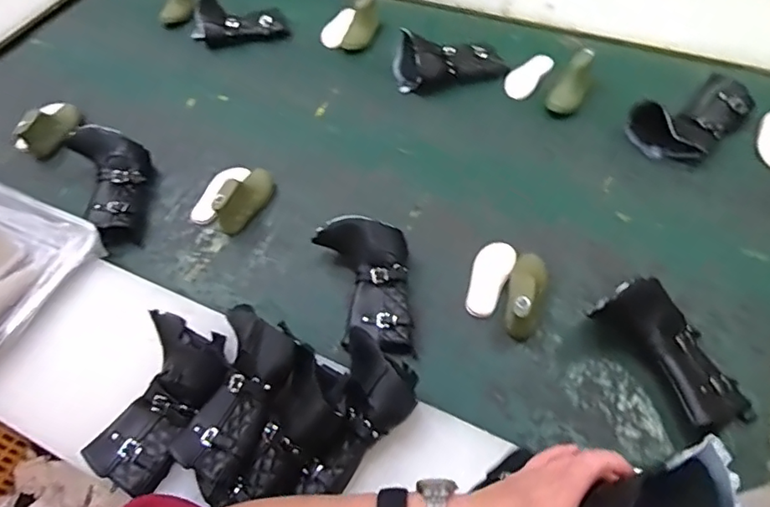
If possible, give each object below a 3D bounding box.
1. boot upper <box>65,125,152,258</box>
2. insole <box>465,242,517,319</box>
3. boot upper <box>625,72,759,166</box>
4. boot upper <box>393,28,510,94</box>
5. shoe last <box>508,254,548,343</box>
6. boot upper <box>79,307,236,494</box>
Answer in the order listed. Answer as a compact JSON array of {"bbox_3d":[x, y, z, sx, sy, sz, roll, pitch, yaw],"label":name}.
[{"bbox_3d":[-0.447,-0.118,0.923,0.110,0.086,0.223,-24,57,-12],"label":"boot upper"},{"bbox_3d":[0.155,0.035,0.813,0.054,0.010,0.124,23,71,21],"label":"insole"},{"bbox_3d":[0.532,-0.244,0.945,0.212,0.068,0.135,-36,61,-19],"label":"boot upper"},{"bbox_3d":[0.130,-0.383,1.080,0.223,0.078,0.124,-1,56,3],"label":"boot upper"},{"bbox_3d":[0.203,0.048,0.766,0.054,0.060,0.135,10,57,10],"label":"shoe last"},{"bbox_3d":[-0.265,0.171,0.650,0.117,0.068,0.203,17,59,15],"label":"boot upper"}]

